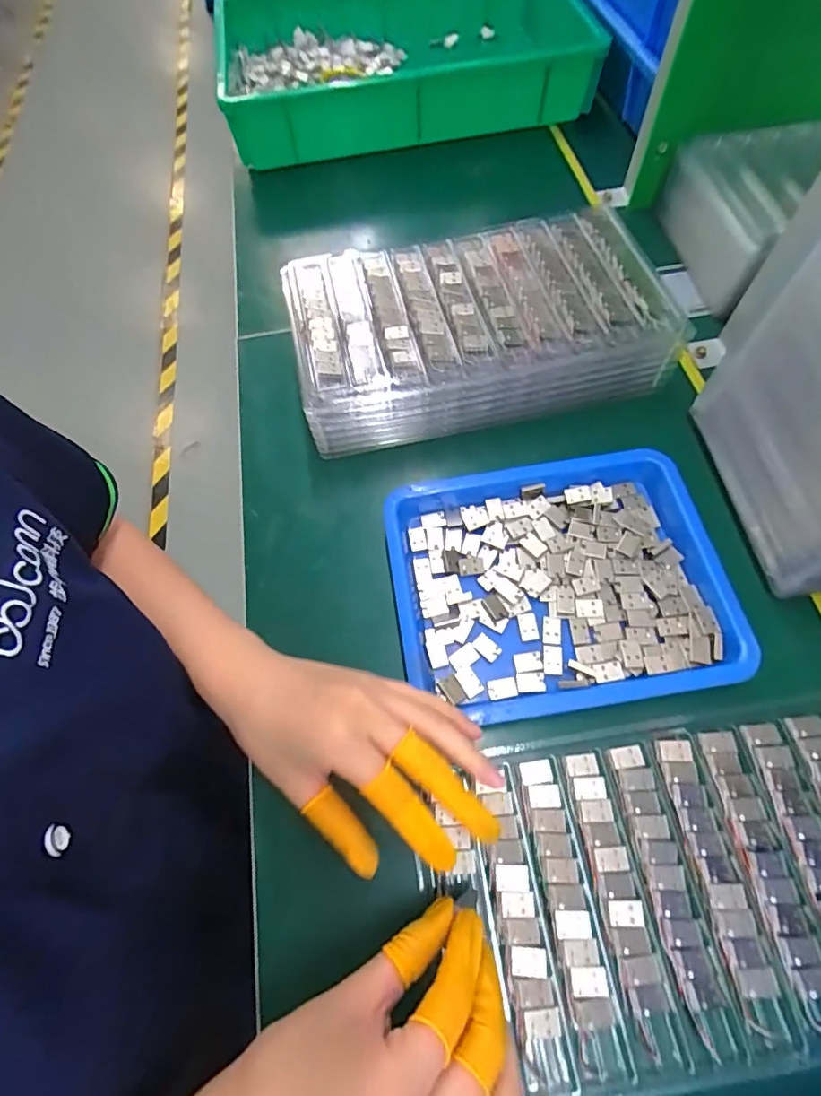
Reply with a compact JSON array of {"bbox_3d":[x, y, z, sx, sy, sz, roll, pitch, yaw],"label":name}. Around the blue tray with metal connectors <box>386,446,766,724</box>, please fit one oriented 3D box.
[{"bbox_3d":[0.101,0.023,0.348,0.220,0.033,0.171,-7,62,-2],"label":"blue tray with metal connectors"}]

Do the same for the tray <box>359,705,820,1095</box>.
[{"bbox_3d":[0.167,0.180,0.279,0.260,0.012,0.155,-9,62,-3],"label":"tray"}]

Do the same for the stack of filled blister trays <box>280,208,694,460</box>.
[{"bbox_3d":[0.049,-0.187,0.428,0.294,0.063,0.178,-14,62,-5],"label":"stack of filled blister trays"}]

